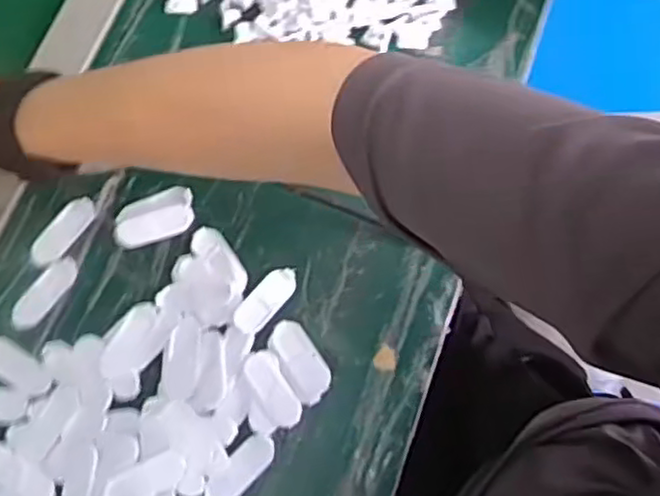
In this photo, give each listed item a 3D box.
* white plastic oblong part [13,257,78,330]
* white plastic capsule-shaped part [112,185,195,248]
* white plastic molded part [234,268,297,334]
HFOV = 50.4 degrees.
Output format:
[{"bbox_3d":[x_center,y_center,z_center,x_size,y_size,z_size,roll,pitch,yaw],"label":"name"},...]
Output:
[{"bbox_3d":[-0.185,0.029,0.455,0.018,0.004,0.052,34,75,10],"label":"white plastic oblong part"},{"bbox_3d":[-0.119,-0.021,0.472,0.055,0.004,0.034,-21,73,-7],"label":"white plastic capsule-shaped part"},{"bbox_3d":[-0.042,0.033,0.456,0.020,0.010,0.051,36,75,11],"label":"white plastic molded part"}]

